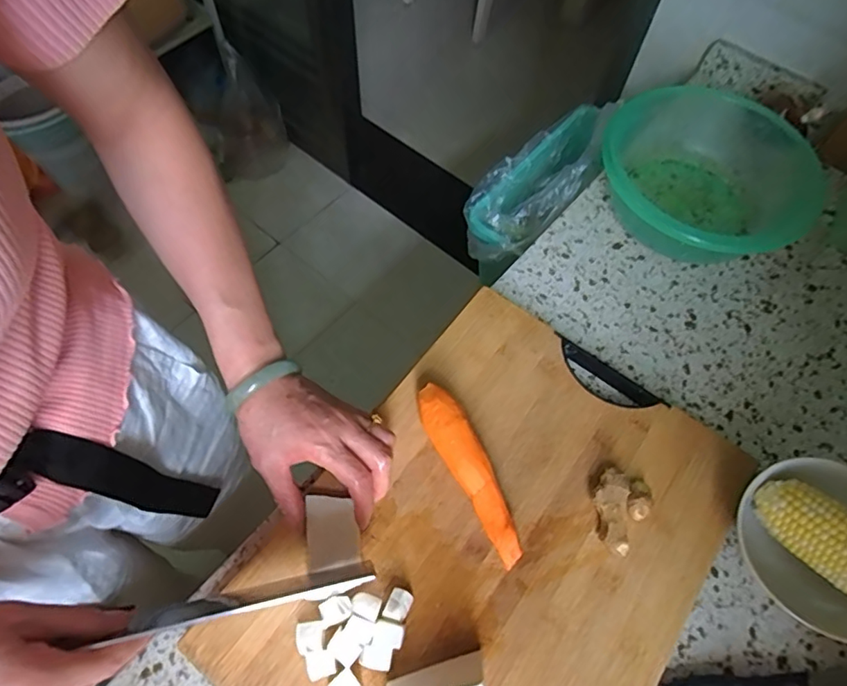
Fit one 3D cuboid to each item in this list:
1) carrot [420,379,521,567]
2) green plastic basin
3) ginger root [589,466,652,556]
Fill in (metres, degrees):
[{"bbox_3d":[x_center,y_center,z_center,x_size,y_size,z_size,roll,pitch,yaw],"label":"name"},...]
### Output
[{"bbox_3d":[0.038,0.103,0.436,0.032,0.038,0.150,-25,67,-14],"label":"carrot"},{"bbox_3d":[0.302,-0.181,0.598,0.217,0.075,0.224,1,63,-2],"label":"green plastic basin"},{"bbox_3d":[0.155,0.133,0.433,0.044,0.021,0.060,33,66,14],"label":"ginger root"}]

